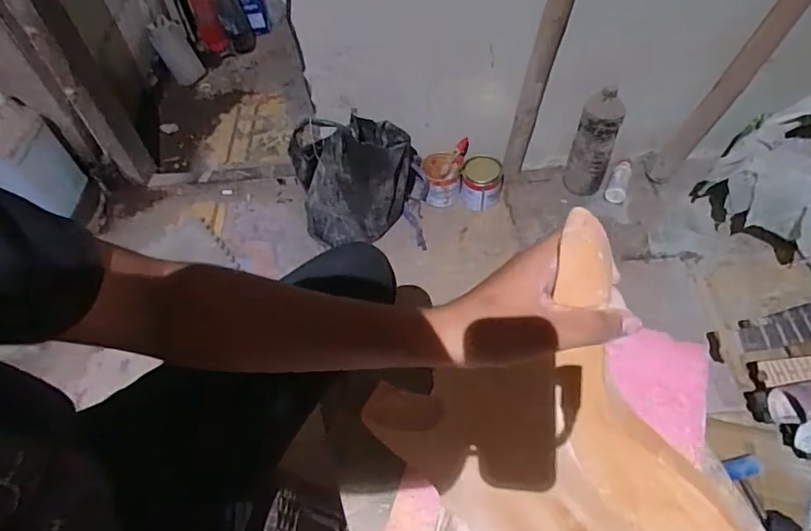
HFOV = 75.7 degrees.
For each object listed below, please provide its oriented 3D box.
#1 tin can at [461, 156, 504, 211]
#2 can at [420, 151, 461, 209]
[{"bbox_3d":[0.203,-0.217,1.396,0.108,0.108,0.093,10,56,10],"label":"tin can"},{"bbox_3d":[0.095,-0.231,1.415,0.095,0.106,0.101,-2,55,2],"label":"can"}]

